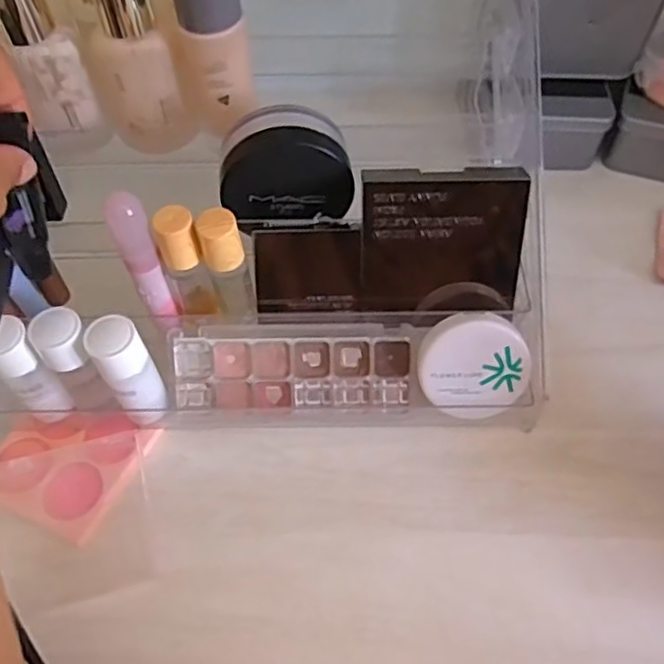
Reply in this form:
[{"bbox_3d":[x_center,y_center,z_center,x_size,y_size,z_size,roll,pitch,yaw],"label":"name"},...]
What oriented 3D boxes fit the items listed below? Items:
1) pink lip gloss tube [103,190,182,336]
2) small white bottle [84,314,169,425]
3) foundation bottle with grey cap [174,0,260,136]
[{"bbox_3d":[-0.088,-0.031,0.316,0.014,0.087,0.016,38,65,24],"label":"pink lip gloss tube"},{"bbox_3d":[-0.101,0.022,0.336,0.023,0.074,0.024,-25,61,-15],"label":"small white bottle"},{"bbox_3d":[-0.056,-0.144,0.314,0.031,0.086,0.026,-14,59,-9],"label":"foundation bottle with grey cap"}]

